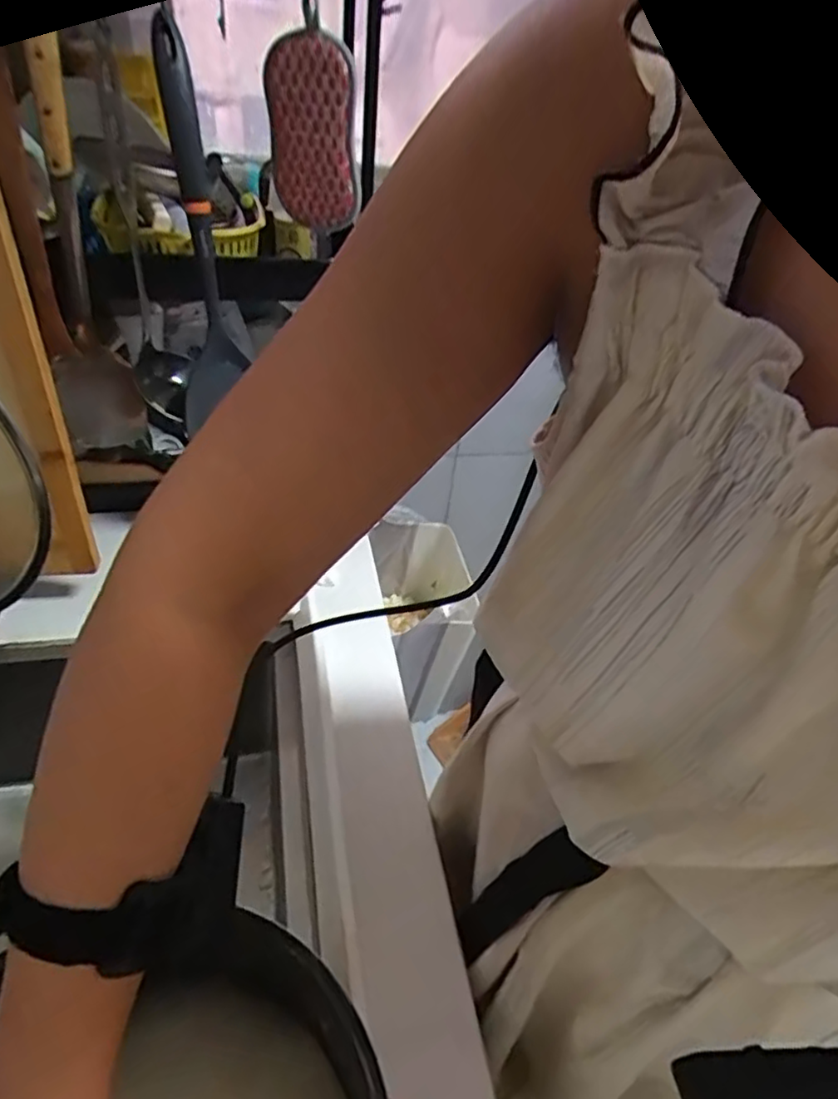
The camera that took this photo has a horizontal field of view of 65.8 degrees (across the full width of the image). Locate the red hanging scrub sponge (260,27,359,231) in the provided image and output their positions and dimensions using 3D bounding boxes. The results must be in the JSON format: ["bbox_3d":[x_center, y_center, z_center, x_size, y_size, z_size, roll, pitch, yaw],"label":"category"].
[{"bbox_3d":[-0.100,-0.374,0.588,0.085,0.149,0.021,15,45,15],"label":"red hanging scrub sponge"}]

